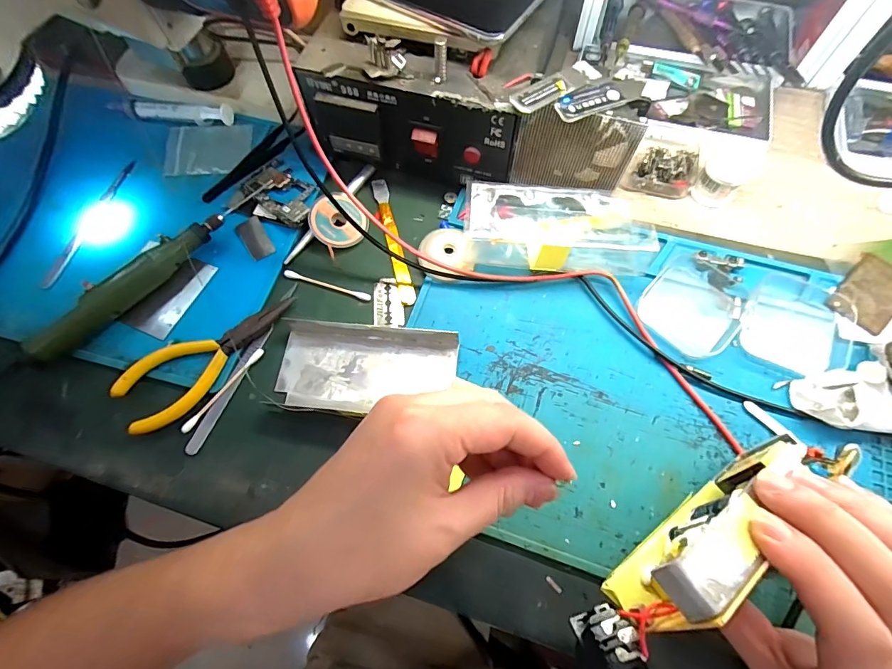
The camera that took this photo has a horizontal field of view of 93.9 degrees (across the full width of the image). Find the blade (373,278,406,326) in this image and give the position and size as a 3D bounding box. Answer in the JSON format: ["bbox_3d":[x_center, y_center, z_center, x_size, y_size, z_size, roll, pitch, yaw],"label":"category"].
[{"bbox_3d":[-0.043,-0.025,0.314,0.023,0.004,0.041,-3,67,0],"label":"blade"}]

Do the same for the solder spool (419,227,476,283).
[{"bbox_3d":[-0.001,-0.062,0.318,0.038,0.017,0.043,-30,69,-10],"label":"solder spool"}]

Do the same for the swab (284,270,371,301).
[{"bbox_3d":[-0.090,-0.038,0.318,0.069,0.004,0.006,15,68,8],"label":"swab"}]

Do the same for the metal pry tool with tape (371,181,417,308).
[{"bbox_3d":[-0.043,-0.077,0.334,0.013,0.006,0.119,-14,67,-4],"label":"metal pry tool with tape"}]

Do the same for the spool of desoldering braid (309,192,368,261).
[{"bbox_3d":[-0.087,-0.089,0.331,0.044,0.007,0.044,4,73,-14],"label":"spool of desoldering braid"}]

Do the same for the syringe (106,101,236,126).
[{"bbox_3d":[-0.248,-0.201,0.381,0.108,0.022,0.020,9,68,6],"label":"syringe"}]

